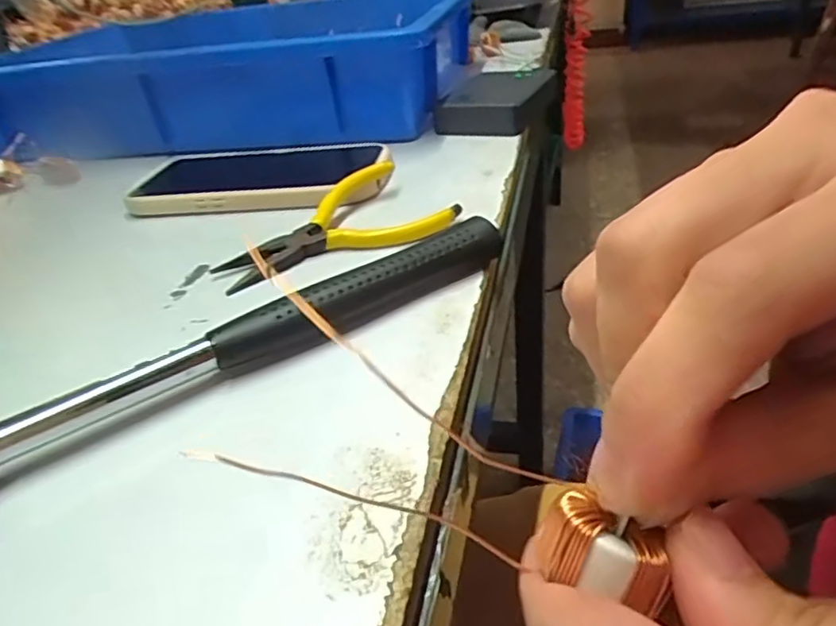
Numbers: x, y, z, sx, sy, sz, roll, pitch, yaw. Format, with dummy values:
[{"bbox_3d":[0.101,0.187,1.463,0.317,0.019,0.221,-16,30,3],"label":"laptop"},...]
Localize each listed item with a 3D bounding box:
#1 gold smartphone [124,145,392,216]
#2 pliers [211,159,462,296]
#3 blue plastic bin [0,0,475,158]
[{"bbox_3d":[-0.102,-0.089,0.393,0.164,0.014,0.084,-3,33,6],"label":"gold smartphone"},{"bbox_3d":[-0.047,-0.049,0.319,0.120,0.019,0.069,-19,35,-18],"label":"pliers"},{"bbox_3d":[-0.124,-0.231,0.549,0.321,0.074,0.312,0,33,10],"label":"blue plastic bin"}]

